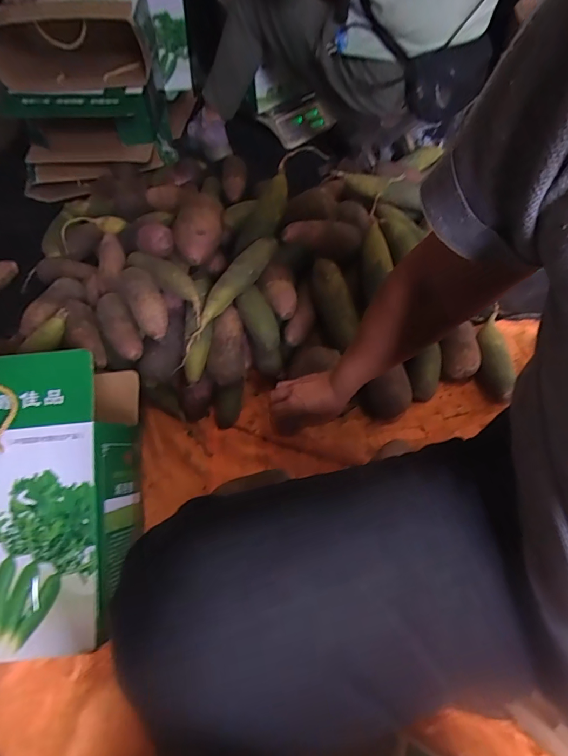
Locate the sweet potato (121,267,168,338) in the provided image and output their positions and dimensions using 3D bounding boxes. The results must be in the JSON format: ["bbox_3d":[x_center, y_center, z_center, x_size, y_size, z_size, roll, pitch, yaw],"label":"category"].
[{"bbox_3d":[-0.248,-0.142,0.734,0.061,0.051,0.157,-25,71,-16],"label":"sweet potato"}]

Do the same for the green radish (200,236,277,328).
[{"bbox_3d":[-0.087,-0.180,0.755,0.046,0.043,0.204,34,79,25],"label":"green radish"}]

